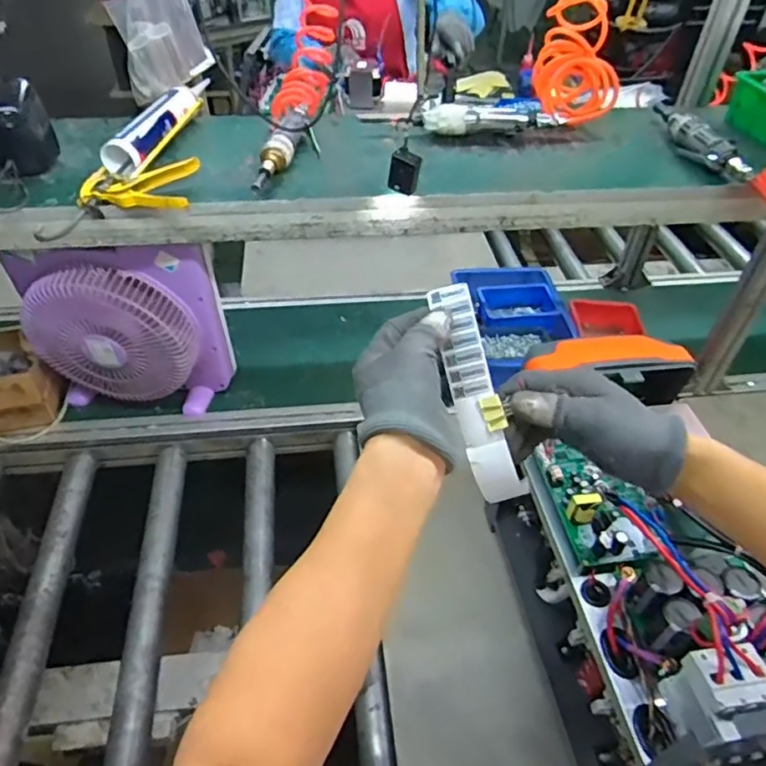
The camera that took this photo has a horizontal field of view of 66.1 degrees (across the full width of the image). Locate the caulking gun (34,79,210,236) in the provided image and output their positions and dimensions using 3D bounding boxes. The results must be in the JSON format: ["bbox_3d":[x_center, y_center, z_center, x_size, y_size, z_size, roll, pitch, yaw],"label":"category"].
[{"bbox_3d":[-0.300,-0.317,0.817,0.152,0.053,0.381,9,45,7],"label":"caulking gun"}]

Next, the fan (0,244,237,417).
[{"bbox_3d":[-0.416,-0.069,0.951,0.307,0.315,0.097,-1,45,-3],"label":"fan"}]

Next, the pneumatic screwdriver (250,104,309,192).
[{"bbox_3d":[-0.144,-0.331,0.825,0.034,0.043,0.217,8,45,6],"label":"pneumatic screwdriver"}]

